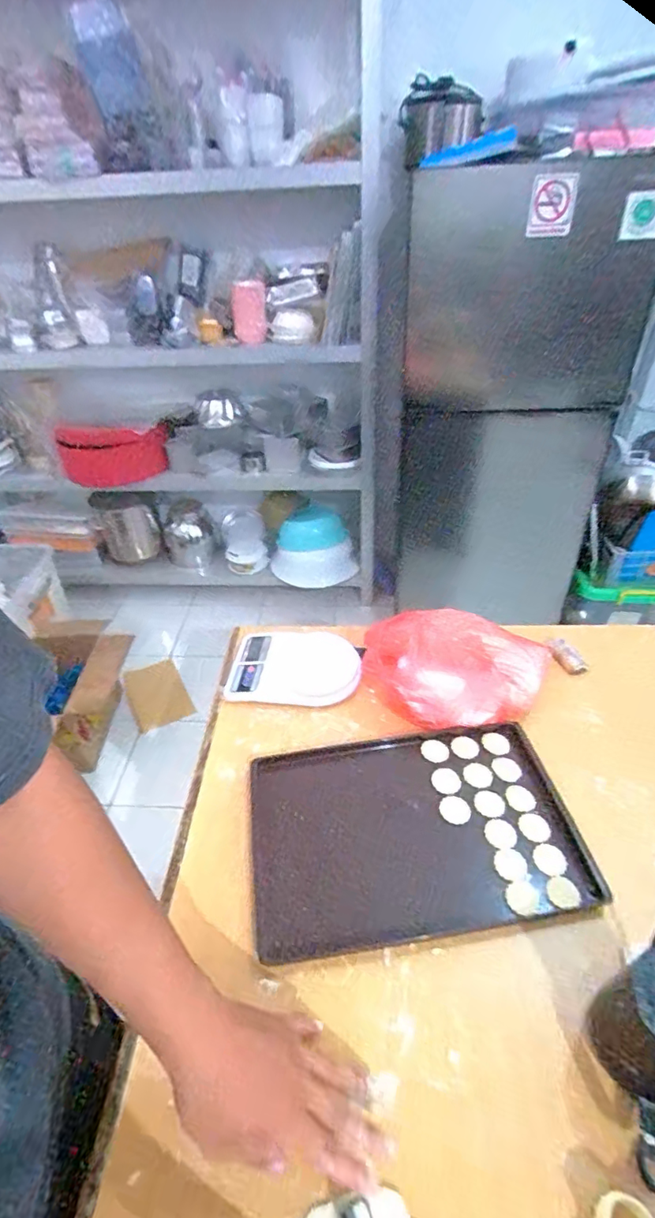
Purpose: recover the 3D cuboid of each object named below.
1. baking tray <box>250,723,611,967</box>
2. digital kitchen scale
[{"bbox_3d":[0.098,0.259,0.636,0.374,0.021,0.250,-6,39,-5],"label":"baking tray"},{"bbox_3d":[-0.052,0.091,0.828,0.201,0.034,0.135,1,39,4],"label":"digital kitchen scale"}]

